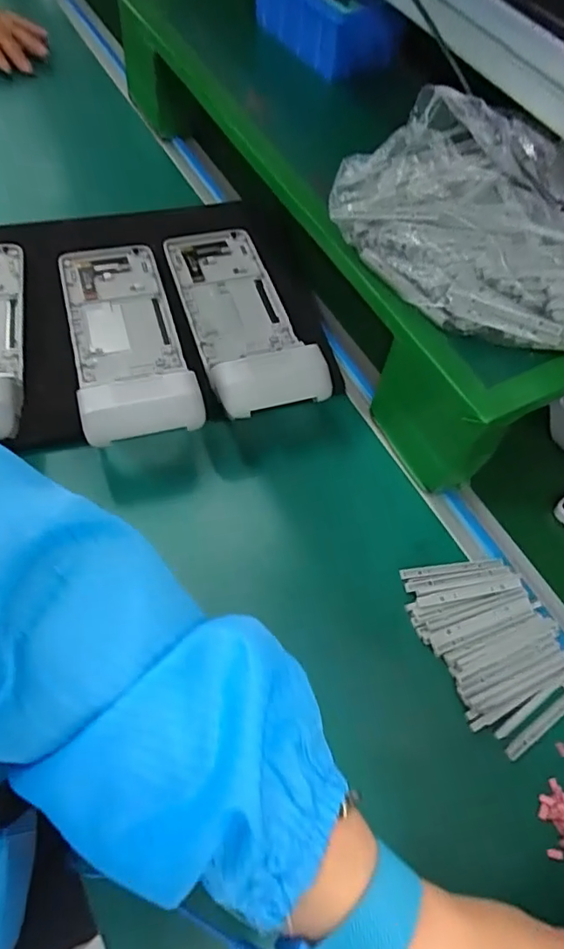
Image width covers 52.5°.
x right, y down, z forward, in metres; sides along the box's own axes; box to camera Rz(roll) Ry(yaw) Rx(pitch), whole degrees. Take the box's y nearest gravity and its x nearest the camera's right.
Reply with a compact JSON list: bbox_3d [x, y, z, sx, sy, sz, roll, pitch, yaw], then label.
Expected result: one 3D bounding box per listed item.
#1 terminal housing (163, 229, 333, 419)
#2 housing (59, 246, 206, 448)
[{"bbox_3d":[-0.034,-0.134,0.456,0.082,0.048,0.216,-13,57,-11],"label":"terminal housing"},{"bbox_3d":[-0.121,-0.113,0.431,0.079,0.042,0.210,-14,57,-11],"label":"housing"}]

